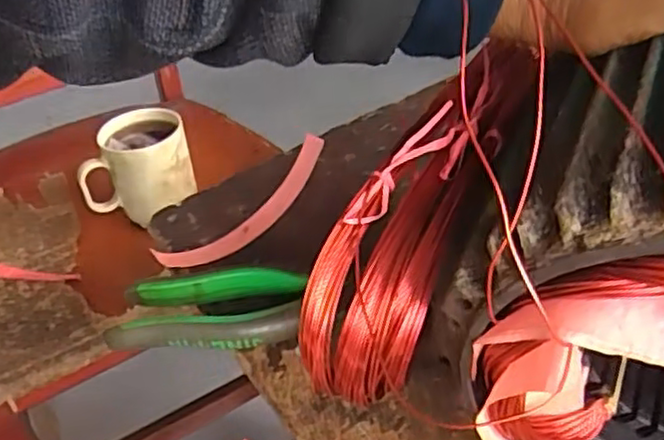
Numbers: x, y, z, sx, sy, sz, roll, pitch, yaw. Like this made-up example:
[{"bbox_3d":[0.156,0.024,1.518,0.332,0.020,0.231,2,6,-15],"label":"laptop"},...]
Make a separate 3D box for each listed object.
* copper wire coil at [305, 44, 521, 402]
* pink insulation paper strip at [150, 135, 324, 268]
[{"bbox_3d":[0.033,0.000,0.275,0.037,0.045,0.150,23,82,31],"label":"copper wire coil"},{"bbox_3d":[-0.052,-0.007,0.440,0.130,0.037,0.013,-40,49,-17],"label":"pink insulation paper strip"}]

